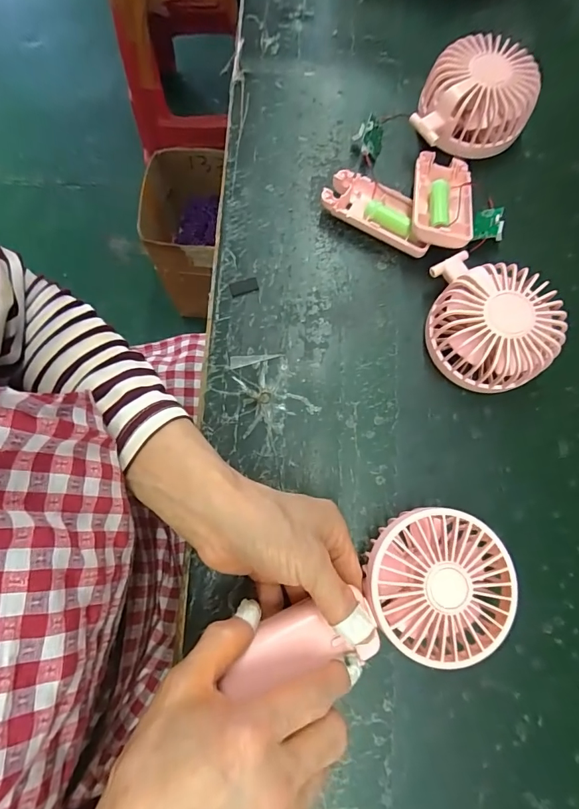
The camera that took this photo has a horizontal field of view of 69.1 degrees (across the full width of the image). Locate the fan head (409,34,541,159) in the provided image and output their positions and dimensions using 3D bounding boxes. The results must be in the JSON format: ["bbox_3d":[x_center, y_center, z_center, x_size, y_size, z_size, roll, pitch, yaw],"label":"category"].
[{"bbox_3d":[0.152,-0.246,0.346,0.086,0.047,0.083,0,78,1],"label":"fan head"}]

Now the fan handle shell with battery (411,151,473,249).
[{"bbox_3d":[0.120,-0.163,0.332,0.045,0.014,0.092,10,64,3],"label":"fan handle shell with battery"}]

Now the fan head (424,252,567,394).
[{"bbox_3d":[0.145,-0.060,0.305,0.086,0.047,0.098,7,78,2],"label":"fan head"}]

